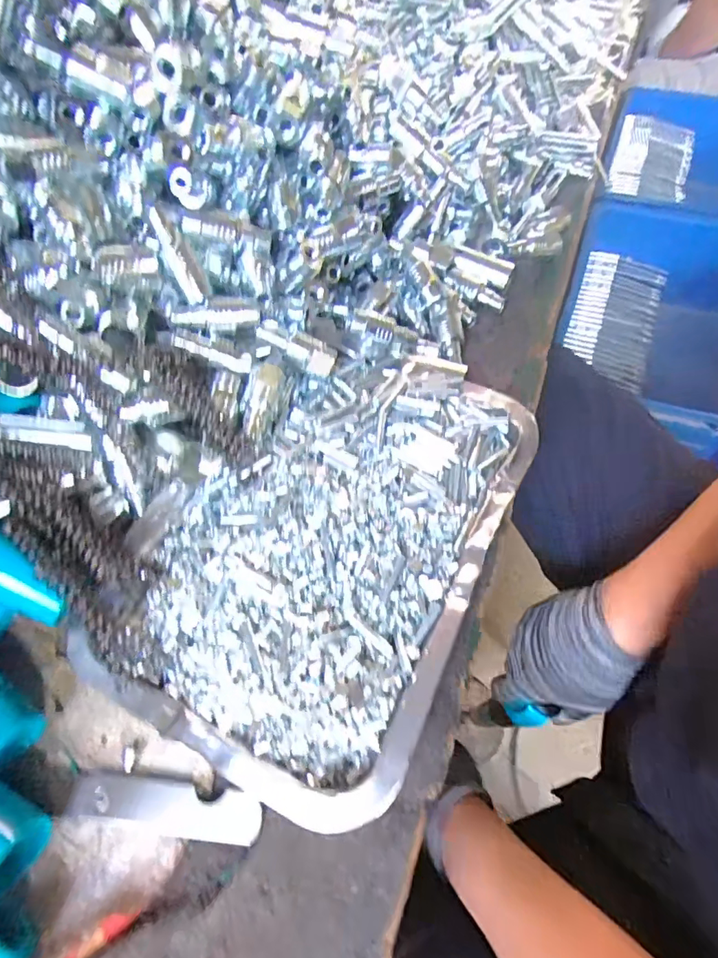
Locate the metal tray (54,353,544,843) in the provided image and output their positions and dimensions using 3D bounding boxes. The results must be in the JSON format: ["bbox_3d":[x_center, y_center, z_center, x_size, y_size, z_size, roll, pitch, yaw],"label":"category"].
[{"bbox_3d":[-0.015,0.023,0.286,0.177,0.039,0.265,23,62,15],"label":"metal tray"}]

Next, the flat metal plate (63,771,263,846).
[{"bbox_3d":[-0.092,0.153,0.229,0.093,0.004,0.020,5,59,5],"label":"flat metal plate"}]

